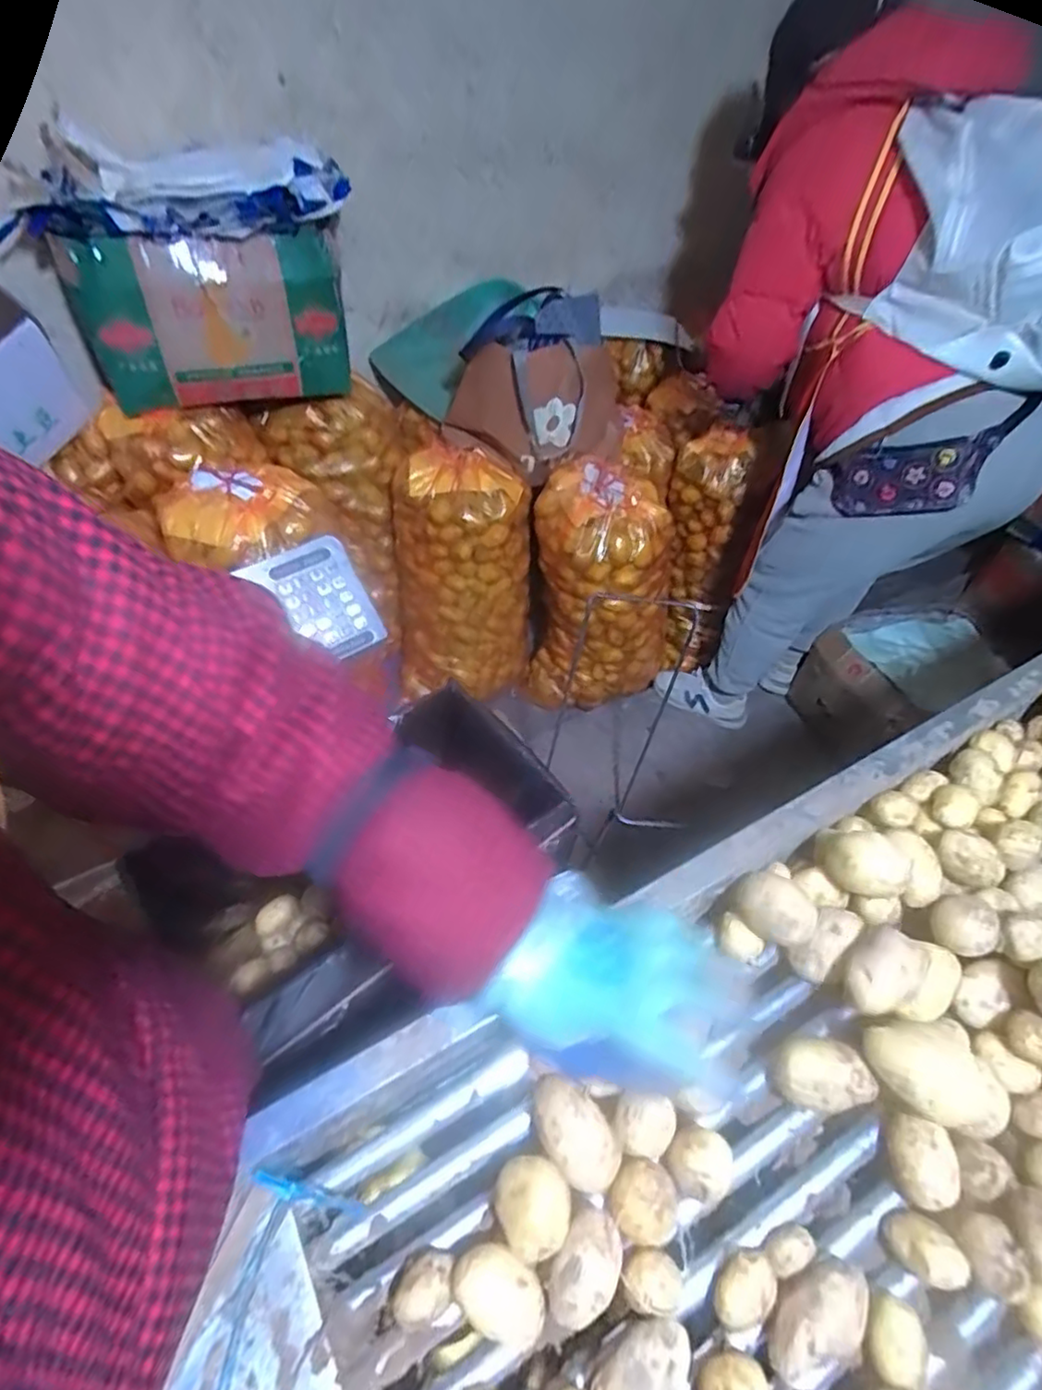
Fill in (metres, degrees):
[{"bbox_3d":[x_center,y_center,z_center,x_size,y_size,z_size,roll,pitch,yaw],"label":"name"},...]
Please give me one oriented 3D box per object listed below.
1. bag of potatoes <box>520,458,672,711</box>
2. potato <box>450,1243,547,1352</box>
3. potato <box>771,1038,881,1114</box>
[{"bbox_3d":[0.174,-0.208,1.509,0.222,0.594,0.276,-28,57,-23],"label":"bag of potatoes"},{"bbox_3d":[-0.012,0.343,0.367,0.053,0.031,0.036,20,52,12],"label":"potato"},{"bbox_3d":[0.200,0.257,0.431,0.052,0.042,0.041,-7,52,-9],"label":"potato"}]

